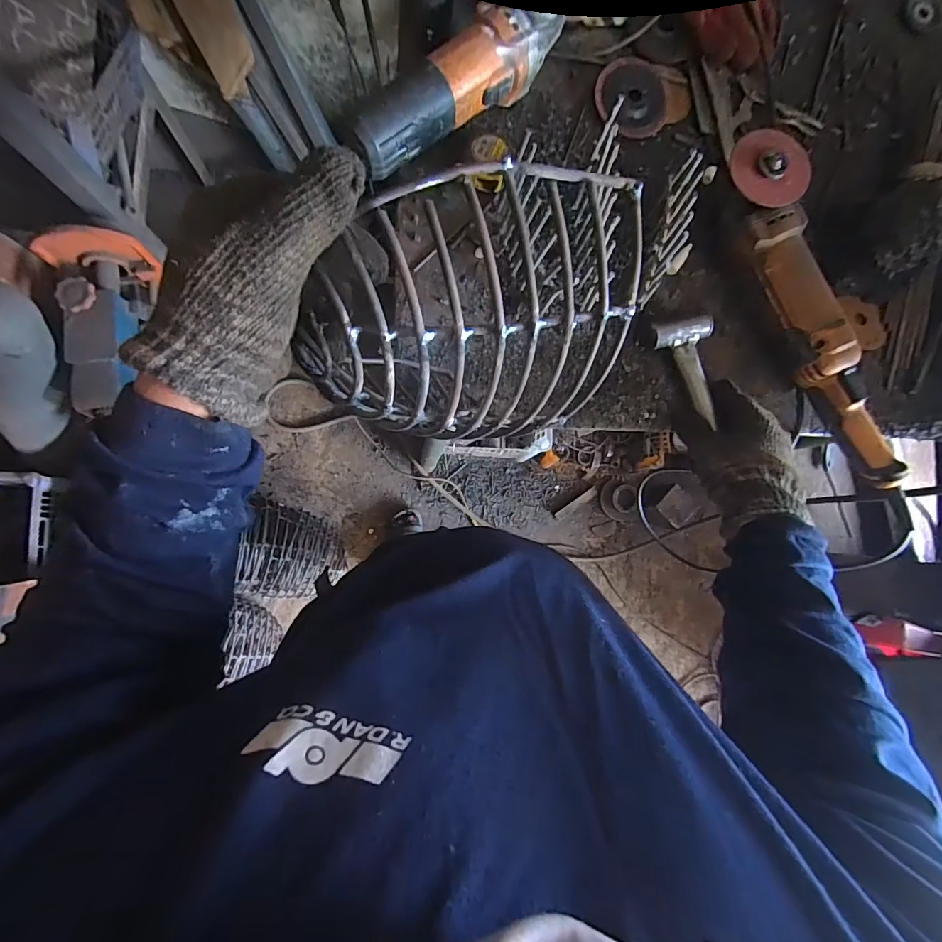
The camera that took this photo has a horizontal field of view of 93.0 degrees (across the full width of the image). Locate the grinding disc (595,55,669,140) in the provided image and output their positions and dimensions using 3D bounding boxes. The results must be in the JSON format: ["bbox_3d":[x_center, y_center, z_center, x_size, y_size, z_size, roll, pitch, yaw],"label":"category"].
[{"bbox_3d":[0.189,-0.438,0.520,0.082,0.013,0.090,0,90,-4],"label":"grinding disc"}]

